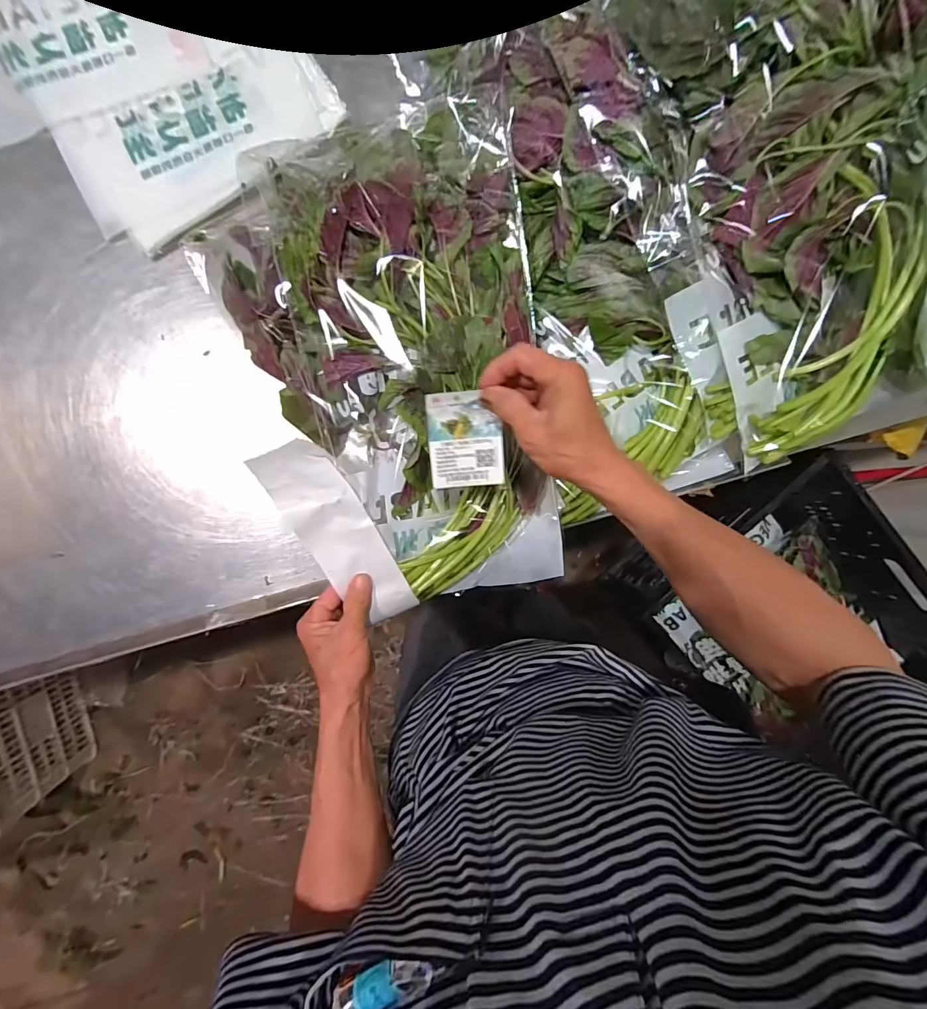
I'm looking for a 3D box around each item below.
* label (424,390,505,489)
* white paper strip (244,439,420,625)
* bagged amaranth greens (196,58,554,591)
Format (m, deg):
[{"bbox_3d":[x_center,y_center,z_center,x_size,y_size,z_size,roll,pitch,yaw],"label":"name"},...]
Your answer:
[{"bbox_3d":[0.002,-0.052,0.356,0.061,0.005,0.078,-6,111,-4],"label":"label"},{"bbox_3d":[-0.118,0.022,0.411,0.068,0.065,0.200,-37,95,1],"label":"white paper strip"},{"bbox_3d":[-0.073,-0.138,0.428,0.293,0.099,0.480,-12,95,-1],"label":"bagged amaranth greens"}]

